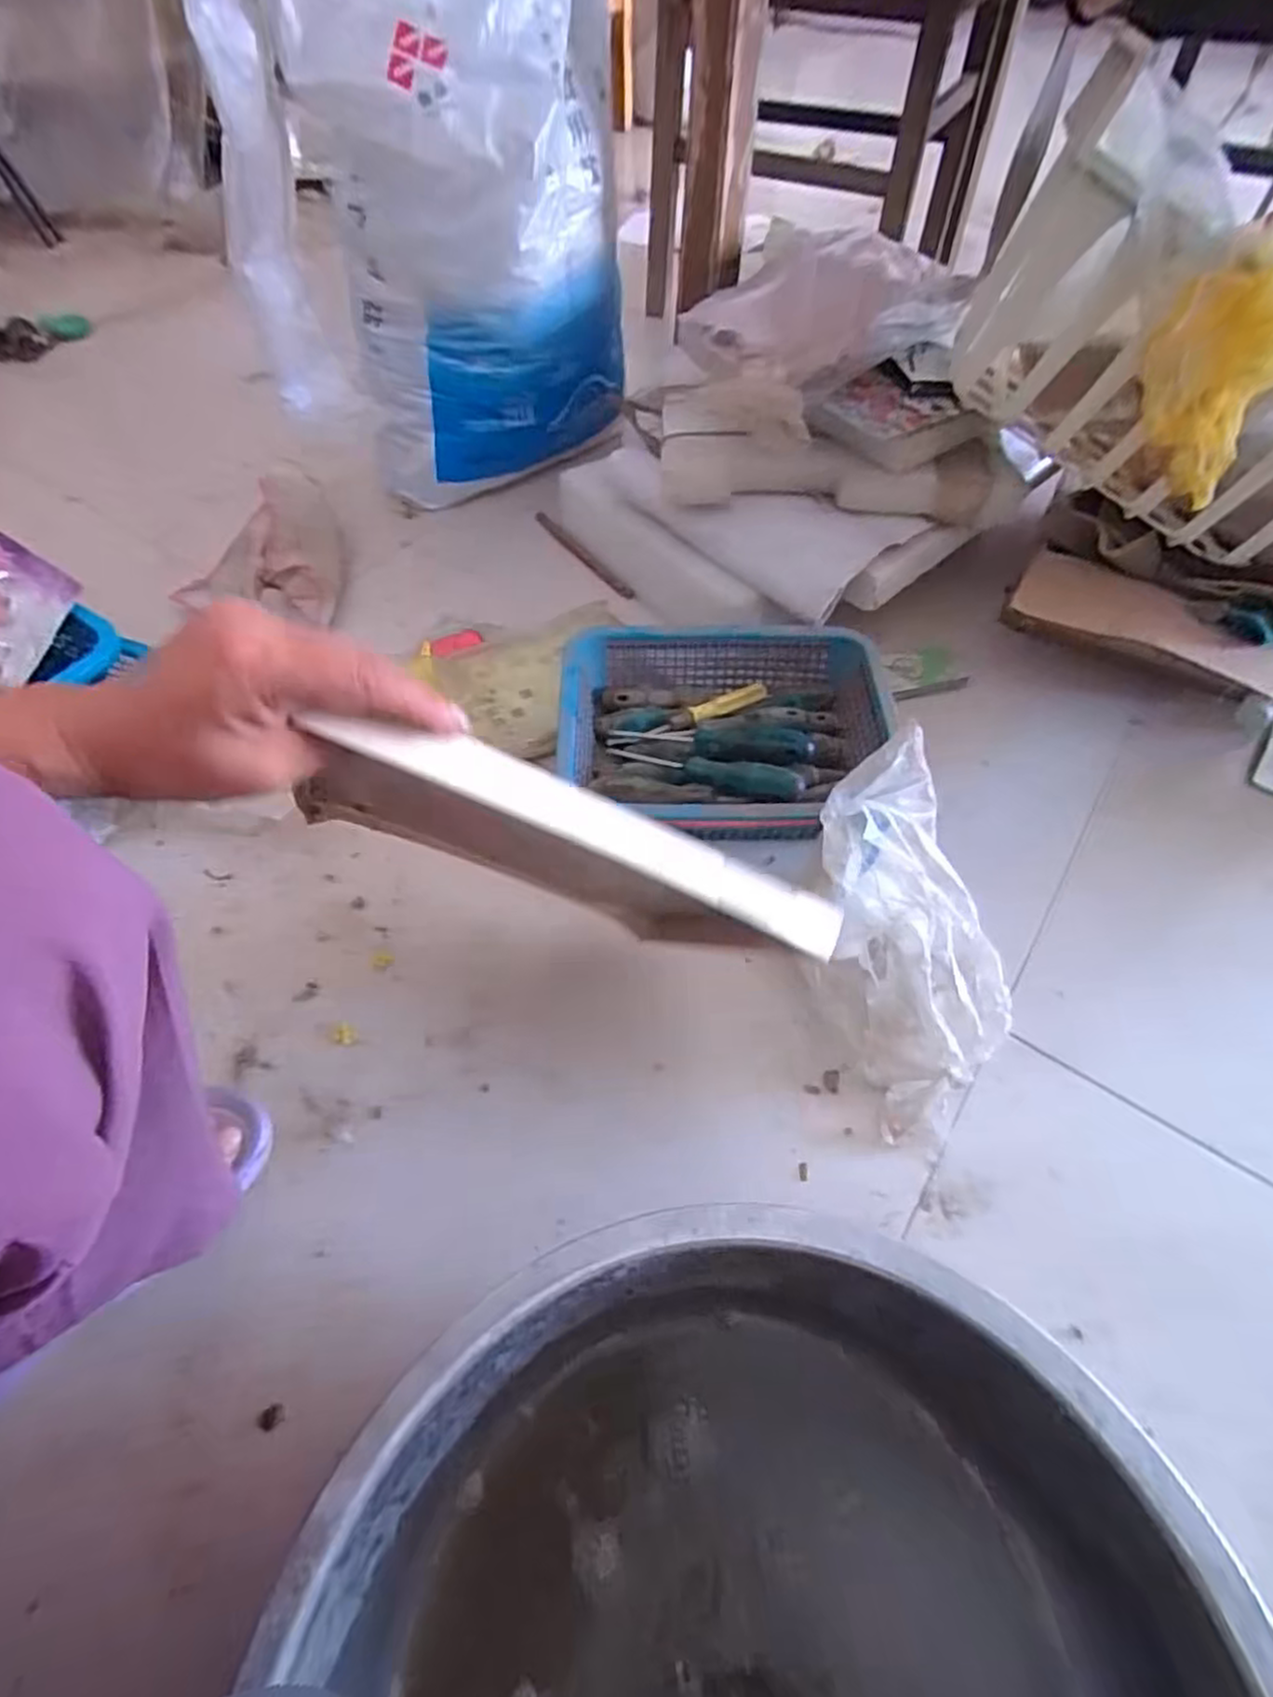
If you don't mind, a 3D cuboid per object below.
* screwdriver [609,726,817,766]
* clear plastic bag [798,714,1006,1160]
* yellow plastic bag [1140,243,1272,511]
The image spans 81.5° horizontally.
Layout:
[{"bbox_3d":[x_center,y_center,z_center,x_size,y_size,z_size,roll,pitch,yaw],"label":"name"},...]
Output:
[{"bbox_3d":[0.063,-0.093,0.641,0.169,0.030,0.032,9,51,30],"label":"screwdriver"},{"bbox_3d":[0.189,0.059,0.508,0.106,0.073,0.274,-6,83,-8],"label":"clear plastic bag"},{"bbox_3d":[0.427,-0.349,0.544,0.088,0.143,0.074,36,62,22],"label":"yellow plastic bag"}]

